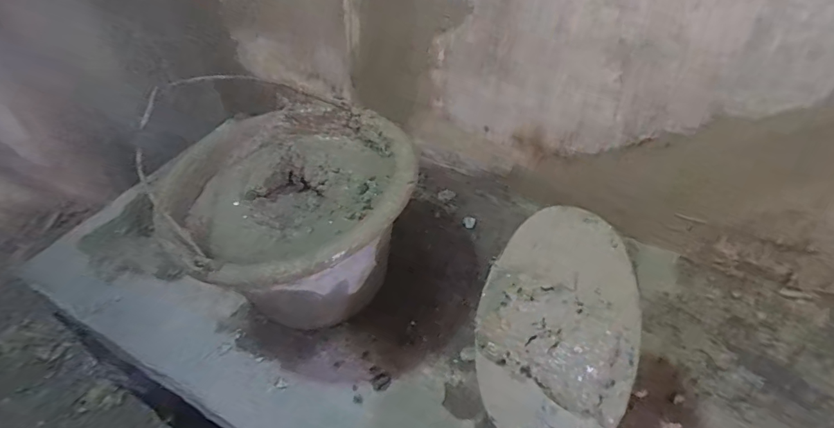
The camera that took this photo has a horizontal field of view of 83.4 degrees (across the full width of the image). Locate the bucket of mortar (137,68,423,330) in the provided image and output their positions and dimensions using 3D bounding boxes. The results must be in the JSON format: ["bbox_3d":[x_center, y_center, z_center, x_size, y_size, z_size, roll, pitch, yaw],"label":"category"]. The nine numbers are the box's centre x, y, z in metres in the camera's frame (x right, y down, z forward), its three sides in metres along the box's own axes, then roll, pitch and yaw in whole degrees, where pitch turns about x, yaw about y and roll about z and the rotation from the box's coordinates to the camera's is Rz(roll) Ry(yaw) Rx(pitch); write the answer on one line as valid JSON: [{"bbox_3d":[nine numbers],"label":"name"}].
[{"bbox_3d":[-0.123,0.012,0.525,0.233,0.157,0.252,-36,50,-27],"label":"bucket of mortar"}]

